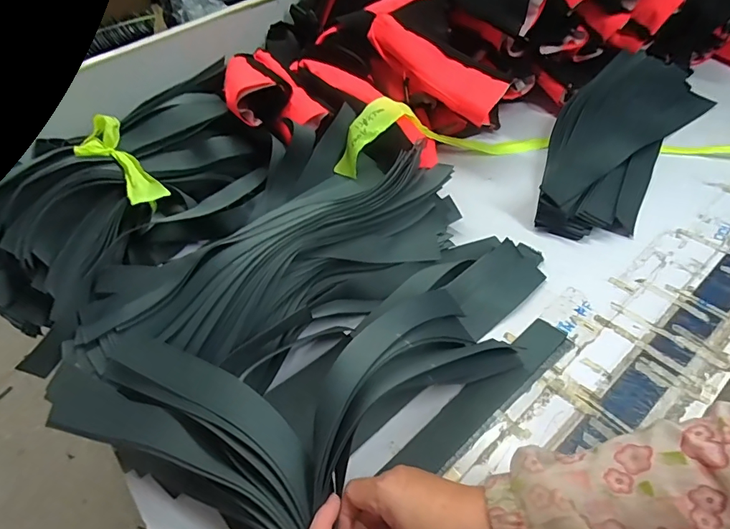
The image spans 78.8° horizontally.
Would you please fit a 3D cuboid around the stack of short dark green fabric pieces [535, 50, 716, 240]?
[{"bbox_3d":[0.408,-0.208,0.705,0.204,0.065,0.464,22,56,25],"label":"stack of short dark green fabric pieces"}]

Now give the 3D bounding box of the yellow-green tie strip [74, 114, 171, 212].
[{"bbox_3d":[-0.344,-0.141,0.612,0.073,0.046,0.200,-33,52,-19],"label":"yellow-green tie strip"}]

